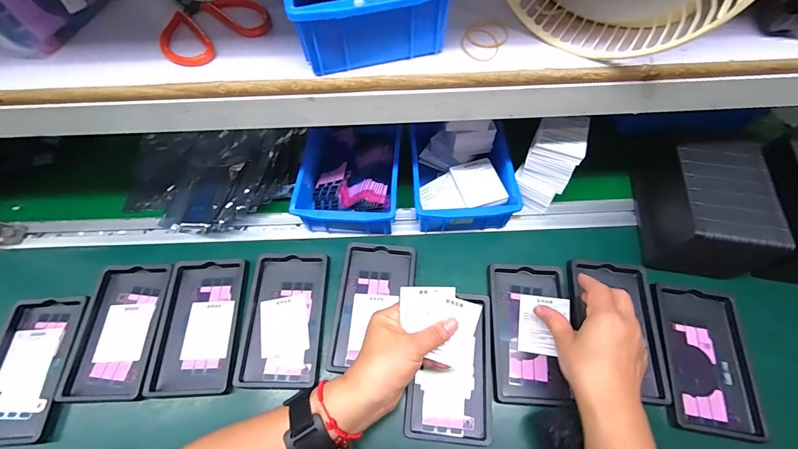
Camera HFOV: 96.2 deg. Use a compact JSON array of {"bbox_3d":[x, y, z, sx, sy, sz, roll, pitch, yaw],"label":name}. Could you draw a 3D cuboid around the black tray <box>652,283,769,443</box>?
[{"bbox_3d":[0.353,0.154,0.412,0.095,0.018,0.155,8,62,6],"label":"black tray"}]

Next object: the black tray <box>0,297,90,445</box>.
[{"bbox_3d":[-0.432,0.167,0.420,0.094,0.016,0.155,-4,61,-1],"label":"black tray"}]

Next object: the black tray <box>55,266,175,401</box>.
[{"bbox_3d":[-0.338,0.127,0.438,0.095,0.016,0.158,-3,61,0],"label":"black tray"}]

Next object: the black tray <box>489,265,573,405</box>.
[{"bbox_3d":[0.157,0.127,0.431,0.092,0.016,0.157,3,61,3],"label":"black tray"}]

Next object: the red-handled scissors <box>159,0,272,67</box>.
[{"bbox_3d":[-0.195,-0.204,0.354,0.100,0.018,0.113,-39,67,-18],"label":"red-handled scissors"}]

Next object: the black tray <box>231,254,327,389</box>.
[{"bbox_3d":[-0.140,0.113,0.441,0.093,0.014,0.160,1,61,2],"label":"black tray"}]

